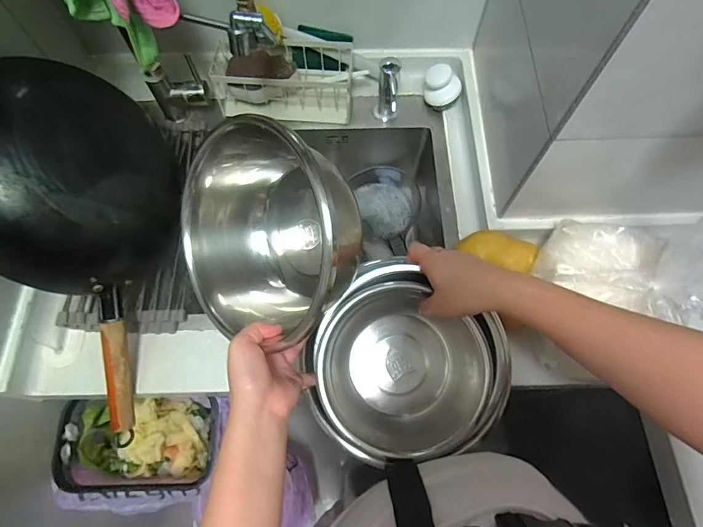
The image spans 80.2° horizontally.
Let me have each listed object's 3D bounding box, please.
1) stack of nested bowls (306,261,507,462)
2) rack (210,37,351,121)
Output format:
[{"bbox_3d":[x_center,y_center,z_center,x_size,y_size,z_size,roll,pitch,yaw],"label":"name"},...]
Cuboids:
[{"bbox_3d":[0.065,0.127,0.507,0.222,0.105,0.222,35,86,4],"label":"stack of nested bowls"},{"bbox_3d":[-0.116,-0.323,0.744,0.246,0.102,0.111,-3,67,-1],"label":"rack"}]

